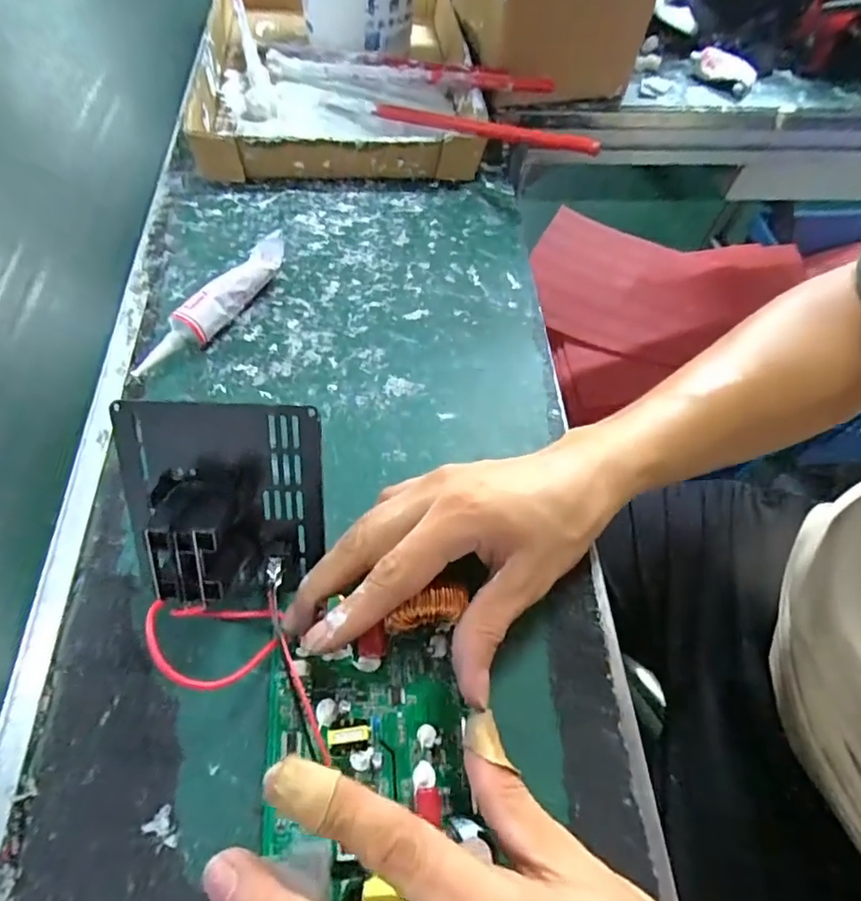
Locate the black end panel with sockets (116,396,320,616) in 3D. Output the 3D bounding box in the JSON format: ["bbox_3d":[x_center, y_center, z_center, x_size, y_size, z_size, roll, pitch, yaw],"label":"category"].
[{"bbox_3d":[-0.093,0.032,0.239,0.085,0.102,0.026,1,20,-6],"label":"black end panel with sockets"}]

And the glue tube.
[{"bbox_3d":[-0.136,-0.092,0.347,0.020,0.027,0.130,27,62,12],"label":"glue tube"}]

